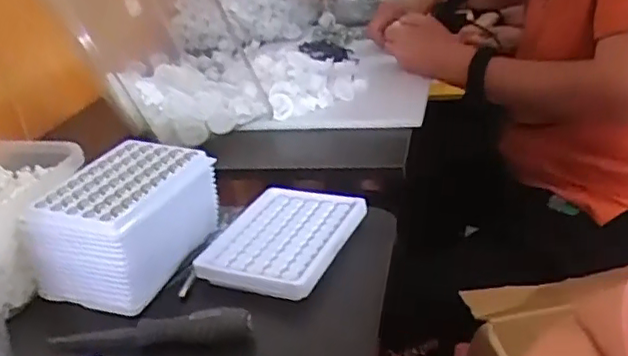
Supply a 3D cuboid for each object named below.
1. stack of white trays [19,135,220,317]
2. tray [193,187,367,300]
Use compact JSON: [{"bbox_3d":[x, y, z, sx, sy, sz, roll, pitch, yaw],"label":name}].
[{"bbox_3d":[-0.146,0.032,0.499,0.095,0.076,0.134,8,30,27],"label":"stack of white trays"},{"bbox_3d":[-0.025,0.047,0.505,0.098,0.018,0.122,6,29,22],"label":"tray"}]

